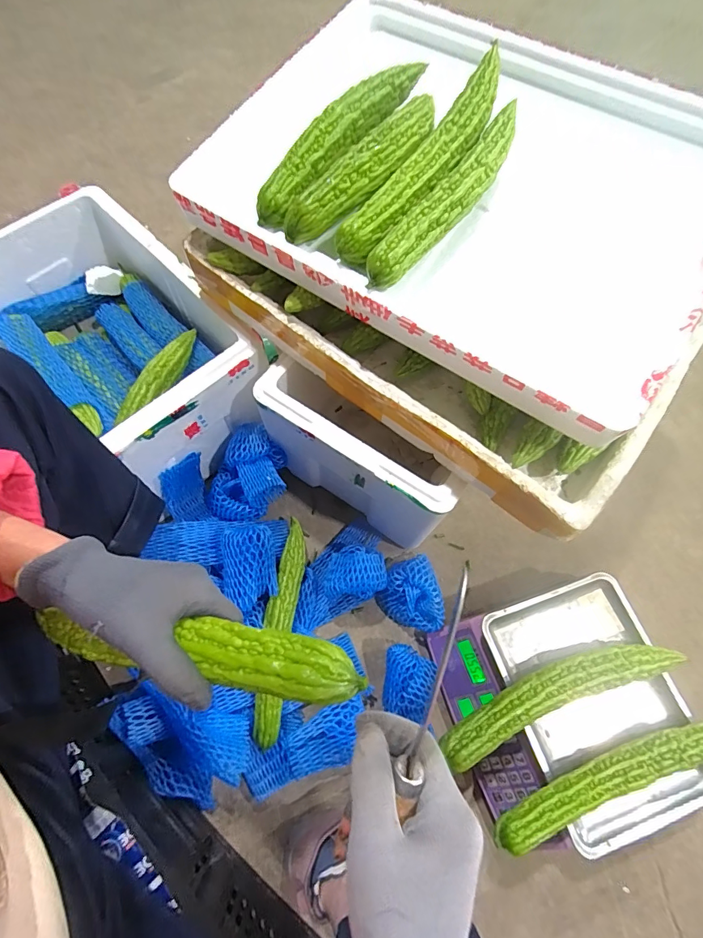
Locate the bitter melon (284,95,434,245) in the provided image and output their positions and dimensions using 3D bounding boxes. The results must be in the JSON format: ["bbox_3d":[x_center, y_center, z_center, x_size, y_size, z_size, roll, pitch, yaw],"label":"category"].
[{"bbox_3d":[0.017,-0.338,0.465,0.054,0.043,0.247,38,73,13],"label":"bitter melon"}]

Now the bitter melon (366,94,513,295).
[{"bbox_3d":[0.107,-0.293,0.447,0.046,0.038,0.276,37,73,13],"label":"bitter melon"}]

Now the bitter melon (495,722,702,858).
[{"bbox_3d":[0.300,0.346,0.467,0.302,0.037,0.035,-18,70,-7],"label":"bitter melon"}]

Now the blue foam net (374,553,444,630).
[{"bbox_3d":[0.089,0.192,0.632,0.084,0.073,0.115,-21,68,-7],"label":"blue foam net"}]

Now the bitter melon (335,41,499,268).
[{"bbox_3d":[0.081,-0.339,0.458,0.053,0.058,0.295,34,72,12],"label":"bitter melon"}]

